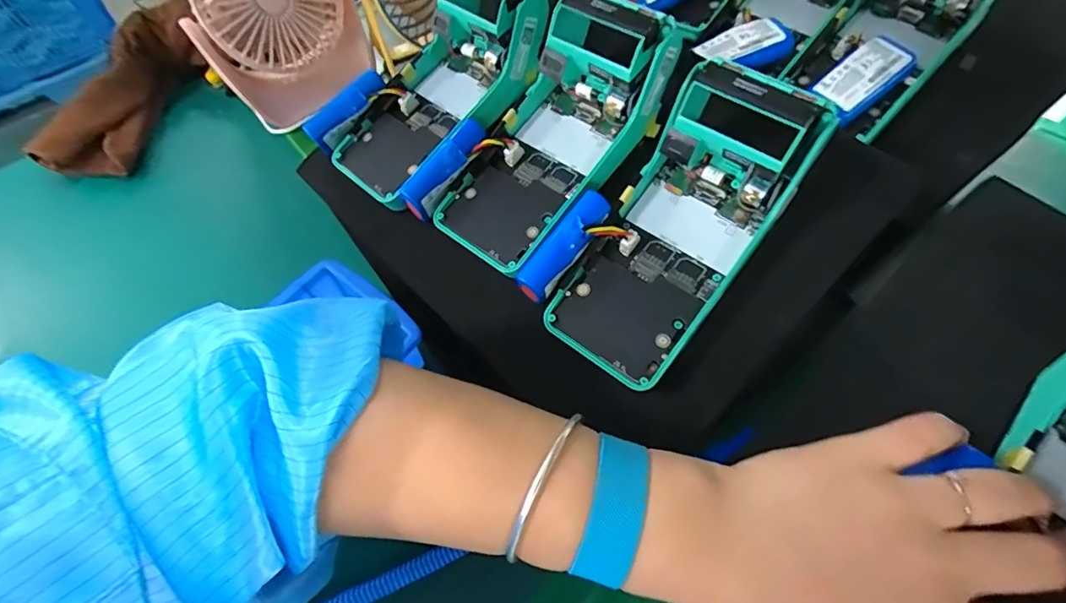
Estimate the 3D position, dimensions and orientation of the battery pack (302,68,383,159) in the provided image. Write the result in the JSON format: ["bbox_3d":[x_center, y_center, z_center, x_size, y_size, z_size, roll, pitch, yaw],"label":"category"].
[{"bbox_3d":[-0.134,-0.139,0.361,0.066,0.019,0.023,-46,69,-3],"label":"battery pack"}]

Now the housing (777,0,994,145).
[{"bbox_3d":[0.249,-0.191,0.340,0.085,0.084,0.158,37,69,19],"label":"housing"}]

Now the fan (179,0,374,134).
[{"bbox_3d":[-0.217,-0.239,0.433,0.074,0.132,0.130,31,67,17],"label":"fan"}]

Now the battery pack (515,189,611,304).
[{"bbox_3d":[0.018,-0.032,0.288,0.020,0.016,0.069,38,92,19],"label":"battery pack"}]

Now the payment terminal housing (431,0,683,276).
[{"bbox_3d":[0.014,-0.100,0.316,0.083,0.059,0.172,37,93,19],"label":"payment terminal housing"}]

